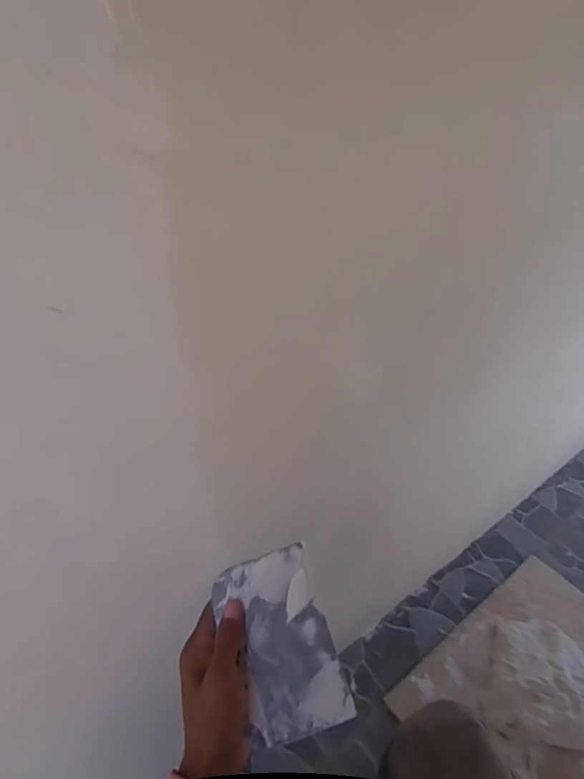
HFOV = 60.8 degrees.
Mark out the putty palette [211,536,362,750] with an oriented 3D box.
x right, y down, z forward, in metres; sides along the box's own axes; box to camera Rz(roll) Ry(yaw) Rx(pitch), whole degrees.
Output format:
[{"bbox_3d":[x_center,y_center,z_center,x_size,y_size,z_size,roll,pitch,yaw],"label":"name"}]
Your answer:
[{"bbox_3d":[-0.011,0.211,0.420,0.085,0.006,0.139,-20,62,-1],"label":"putty palette"}]

